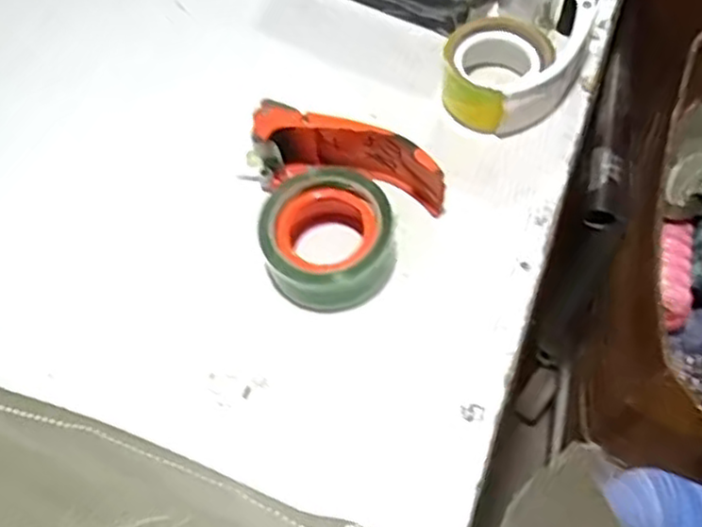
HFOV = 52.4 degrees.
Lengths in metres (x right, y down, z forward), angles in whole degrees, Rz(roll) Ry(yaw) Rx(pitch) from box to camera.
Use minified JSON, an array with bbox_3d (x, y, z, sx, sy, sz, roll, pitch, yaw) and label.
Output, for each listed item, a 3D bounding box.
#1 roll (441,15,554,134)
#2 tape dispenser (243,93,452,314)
[{"bbox_3d":[0.120,-0.162,0.604,0.084,0.055,0.085,-2,60,3],"label":"roll"},{"bbox_3d":[-0.024,-0.049,0.547,0.146,0.059,0.143,31,67,20],"label":"tape dispenser"}]

